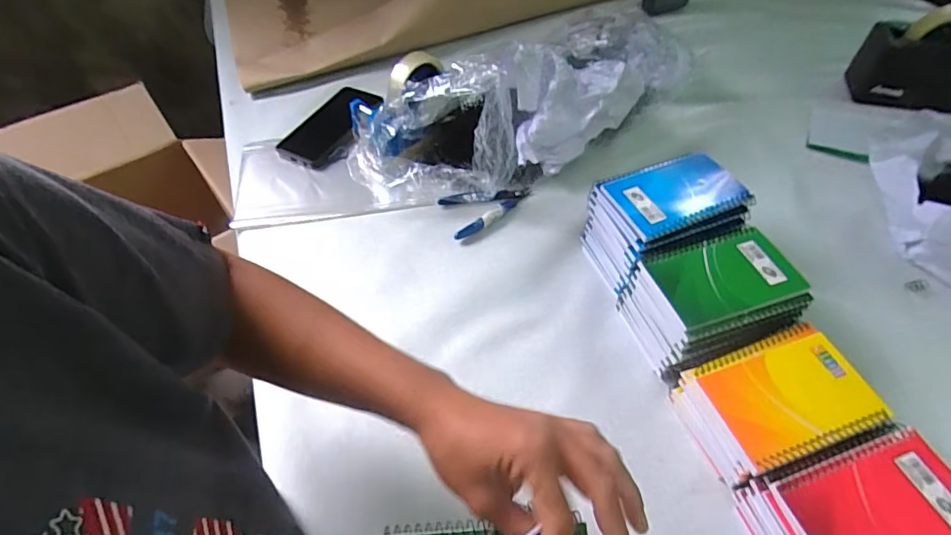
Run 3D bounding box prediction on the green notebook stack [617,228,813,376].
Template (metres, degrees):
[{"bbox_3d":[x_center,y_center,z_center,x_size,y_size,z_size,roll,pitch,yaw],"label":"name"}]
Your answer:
[{"bbox_3d":[0.229,0.036,0.477,0.135,0.084,0.102,-15,54,-9],"label":"green notebook stack"}]

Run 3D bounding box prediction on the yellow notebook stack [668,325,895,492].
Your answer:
[{"bbox_3d":[0.257,0.121,0.426,0.140,0.069,0.096,-15,54,-9],"label":"yellow notebook stack"}]

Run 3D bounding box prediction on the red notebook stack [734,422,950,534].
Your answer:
[{"bbox_3d":[0.290,0.192,0.372,0.133,0.069,0.093,-16,54,-9],"label":"red notebook stack"}]

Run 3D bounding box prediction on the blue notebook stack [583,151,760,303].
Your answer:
[{"bbox_3d":[0.202,-0.043,0.527,0.136,0.107,0.099,-16,54,-10],"label":"blue notebook stack"}]

